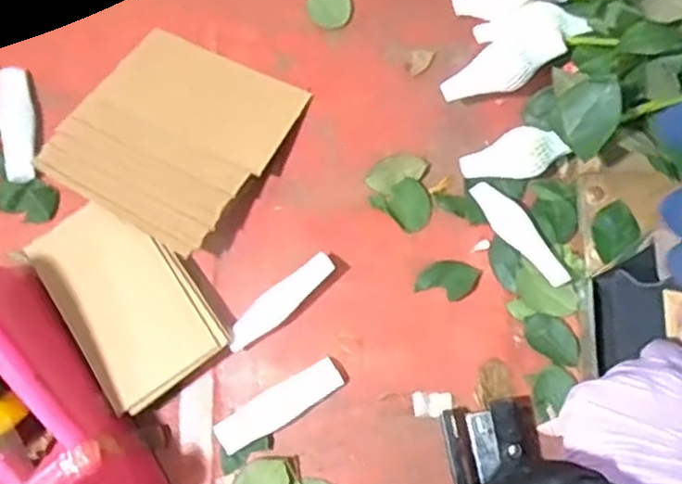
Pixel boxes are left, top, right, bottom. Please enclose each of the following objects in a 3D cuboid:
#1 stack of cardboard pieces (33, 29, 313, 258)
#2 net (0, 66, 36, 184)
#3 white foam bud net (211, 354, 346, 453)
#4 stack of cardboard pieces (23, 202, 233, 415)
[{"bbox_3d":[-0.118,-0.079,0.508,0.134,0.022,0.141,32,76,7],"label":"stack of cardboard pieces"},{"bbox_3d":[-0.243,-0.087,0.533,0.026,0.014,0.092,-7,75,-3],"label":"net"},{"bbox_3d":[-0.040,0.108,0.471,0.088,0.008,0.024,-32,78,-10],"label":"white foam bud net"},{"bbox_3d":[-0.145,0.037,0.488,0.087,0.024,0.136,-33,78,-10],"label":"stack of cardboard pieces"}]

